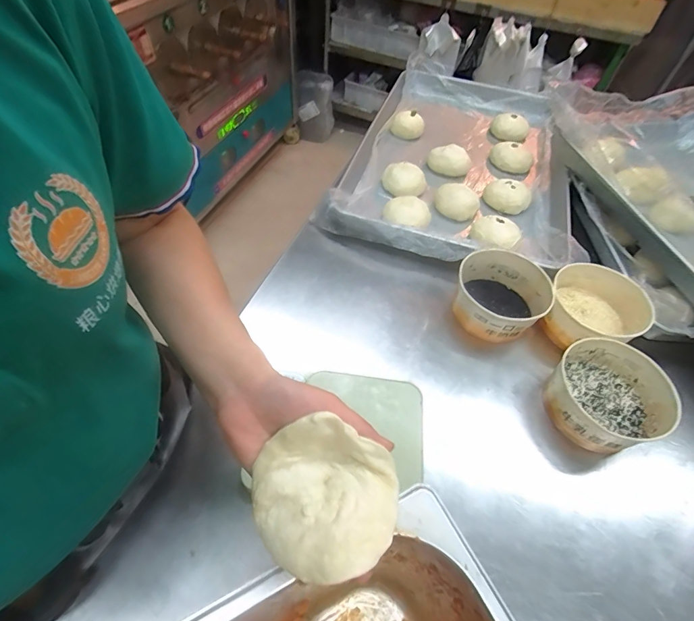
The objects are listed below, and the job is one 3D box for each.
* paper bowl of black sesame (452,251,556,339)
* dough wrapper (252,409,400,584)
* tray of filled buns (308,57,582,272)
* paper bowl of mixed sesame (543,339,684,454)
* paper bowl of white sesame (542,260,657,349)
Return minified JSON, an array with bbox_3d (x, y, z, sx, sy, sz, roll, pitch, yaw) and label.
[{"bbox_3d":[0.219,-0.020,0.567,0.124,0.065,0.120,2,52,-3],"label":"paper bowl of black sesame"},{"bbox_3d":[-0.017,0.124,0.263,0.098,0.040,0.087,28,55,16],"label":"dough wrapper"},{"bbox_3d":[0.238,-0.314,0.803,0.414,0.049,0.632,17,52,8],"label":"tray of filled buns"},{"bbox_3d":[0.320,0.109,0.485,0.130,0.067,0.127,2,52,-3],"label":"paper bowl of mixed sesame"},{"bbox_3d":[0.352,0.004,0.557,0.121,0.064,0.132,2,52,-3],"label":"paper bowl of white sesame"}]

